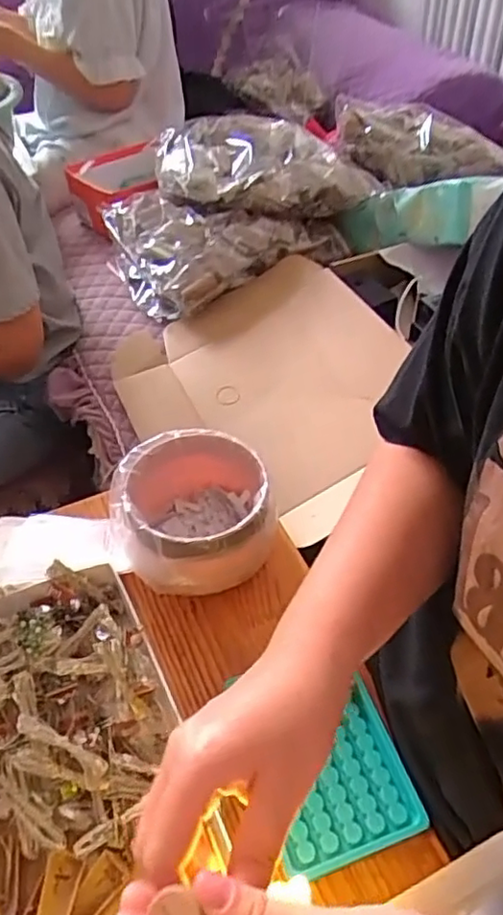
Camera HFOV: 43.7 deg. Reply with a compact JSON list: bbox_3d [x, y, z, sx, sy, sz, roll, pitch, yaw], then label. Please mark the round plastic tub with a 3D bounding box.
[{"bbox_3d":[-0.051,0.044,0.520,0.129,0.075,0.125,-16,47,-12],"label":"round plastic tub"}]

